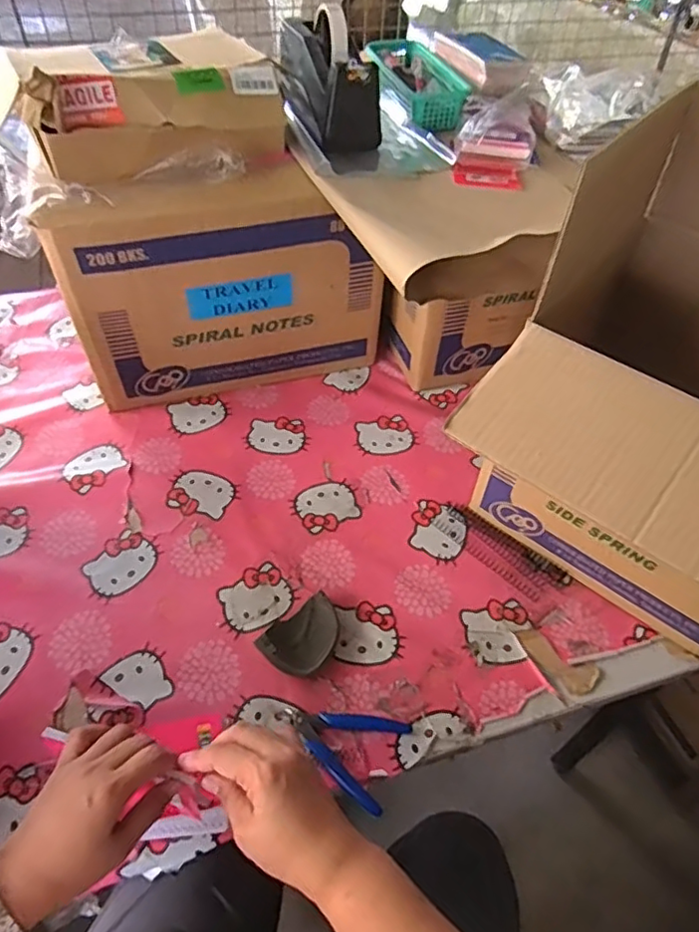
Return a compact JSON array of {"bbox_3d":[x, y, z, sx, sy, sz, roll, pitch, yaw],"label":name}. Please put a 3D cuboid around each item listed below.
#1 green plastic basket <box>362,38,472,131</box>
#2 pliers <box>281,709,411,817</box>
[{"bbox_3d":[0.099,-0.547,0.824,0.105,0.040,0.220,-11,51,-13],"label":"green plastic basket"},{"bbox_3d":[-0.011,0.270,0.566,0.119,0.023,0.081,17,50,12],"label":"pliers"}]

